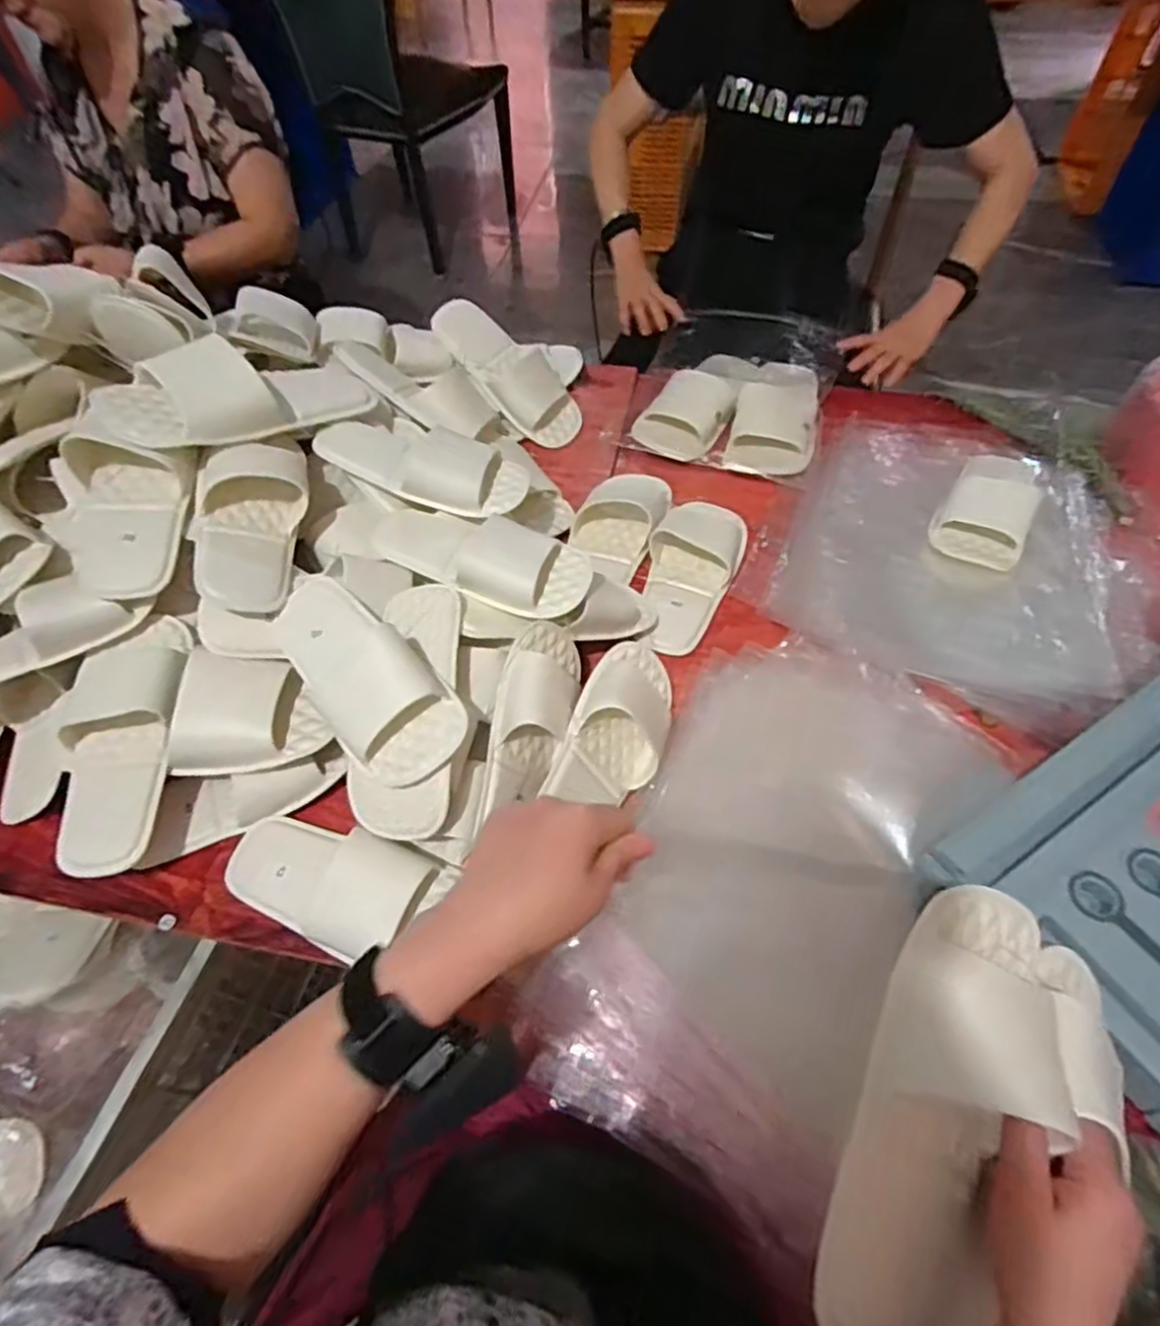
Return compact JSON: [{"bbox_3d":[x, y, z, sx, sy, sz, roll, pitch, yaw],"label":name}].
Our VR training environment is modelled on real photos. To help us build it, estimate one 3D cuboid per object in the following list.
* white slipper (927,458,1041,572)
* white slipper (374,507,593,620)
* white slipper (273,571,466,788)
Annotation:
[{"bbox_3d":[0.491,-0.198,0.818,0.101,0.053,0.206,23,59,17],"label":"white slipper"},{"bbox_3d":[-0.100,-0.104,0.664,0.219,0.042,0.090,13,57,11],"label":"white slipper"},{"bbox_3d":[-0.181,0.009,0.583,0.096,0.052,0.215,-33,60,-19],"label":"white slipper"}]

